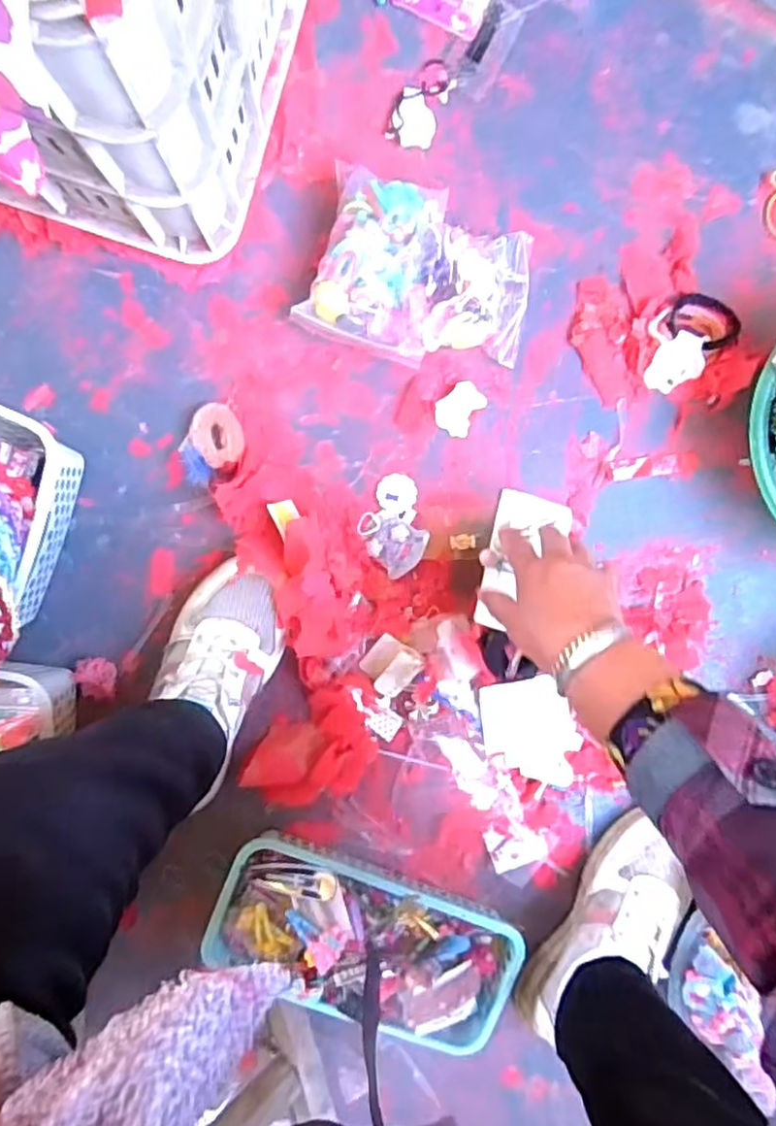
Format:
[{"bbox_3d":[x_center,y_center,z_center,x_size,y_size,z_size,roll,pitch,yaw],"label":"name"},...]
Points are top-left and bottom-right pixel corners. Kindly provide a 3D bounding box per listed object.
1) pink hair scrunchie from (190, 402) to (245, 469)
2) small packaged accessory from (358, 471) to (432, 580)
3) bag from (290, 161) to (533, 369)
[{"bbox_3d":[-0.147,-0.110,0.560,0.043,0.014,0.053,-19,95,-2],"label":"pink hair scrunchie"},{"bbox_3d":[0.004,-0.032,0.572,0.055,0.023,0.086,-12,95,-3],"label":"small packaged accessory"},{"bbox_3d":[0.030,-0.242,0.546,0.179,0.054,0.144,19,92,-5],"label":"bag"}]

